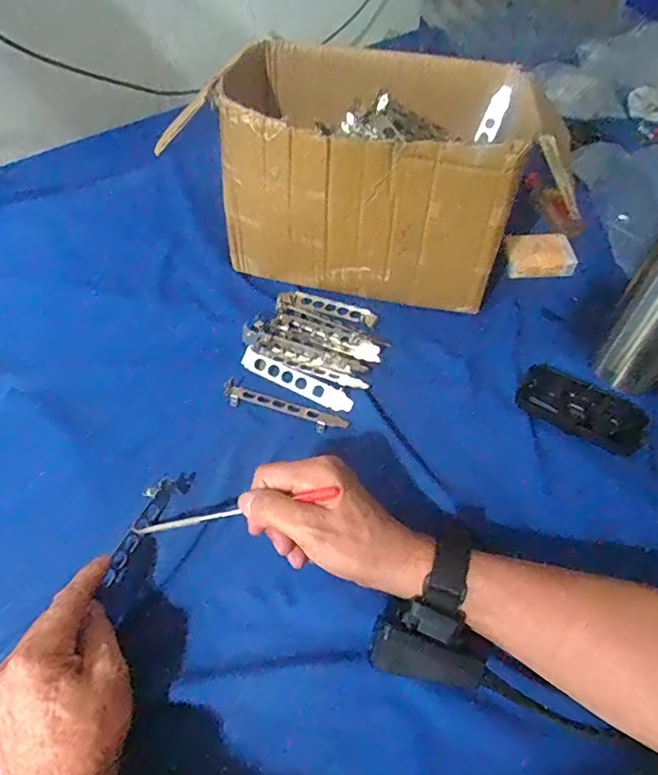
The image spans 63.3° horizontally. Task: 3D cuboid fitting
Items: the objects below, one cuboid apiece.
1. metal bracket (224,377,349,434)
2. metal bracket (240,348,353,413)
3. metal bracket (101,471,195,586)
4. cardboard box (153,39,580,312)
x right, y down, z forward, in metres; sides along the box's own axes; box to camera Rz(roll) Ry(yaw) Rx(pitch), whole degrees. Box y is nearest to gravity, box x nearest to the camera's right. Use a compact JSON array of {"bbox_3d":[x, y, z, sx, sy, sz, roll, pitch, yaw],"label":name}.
[{"bbox_3d":[-0.044,0.020,0.505,0.124,0.007,0.026,19,52,14],"label":"metal bracket"},{"bbox_3d":[-0.032,-0.008,0.523,0.122,0.006,0.021,25,54,18],"label":"metal bracket"},{"bbox_3d":[-0.147,0.104,0.427,0.023,0.018,0.103,23,51,12],"label":"metal bracket"},{"bbox_3d":[0.049,-0.231,0.587,0.371,0.196,0.208,12,52,8],"label":"cardboard box"}]

